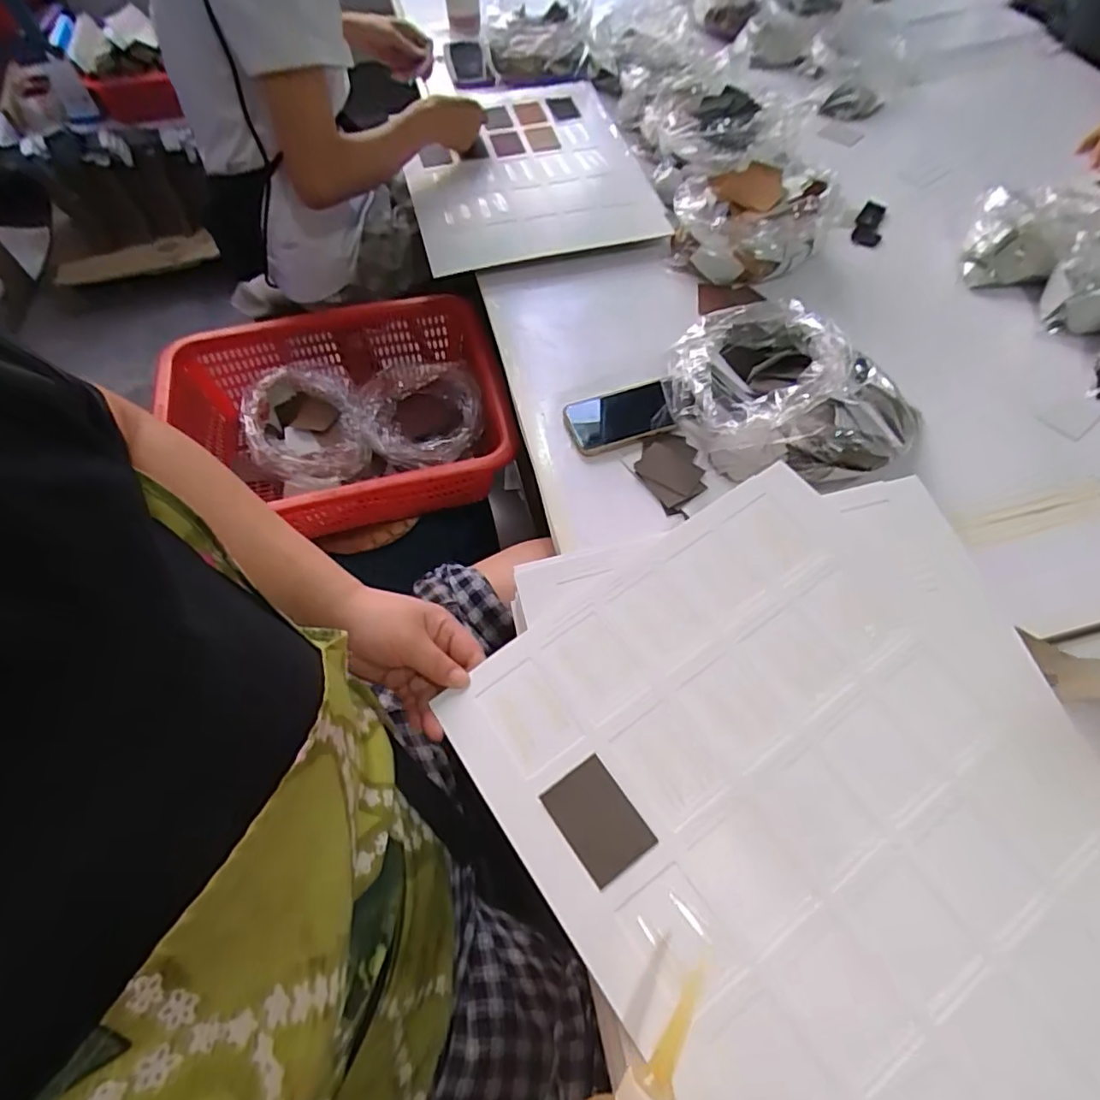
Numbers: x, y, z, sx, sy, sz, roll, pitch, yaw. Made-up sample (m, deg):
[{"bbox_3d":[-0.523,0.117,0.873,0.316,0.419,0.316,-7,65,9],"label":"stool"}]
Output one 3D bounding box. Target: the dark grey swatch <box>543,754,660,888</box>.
[{"bbox_3d":[0.032,0.178,0.390,0.047,0.004,0.067,-35,71,-11],"label":"dark grey swatch"}]

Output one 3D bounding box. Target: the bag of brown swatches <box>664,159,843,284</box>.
[{"bbox_3d":[0.276,-0.455,0.823,0.209,0.099,0.161,-1,59,2],"label":"bag of brown swatches"}]

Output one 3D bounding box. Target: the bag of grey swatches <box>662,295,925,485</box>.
[{"bbox_3d":[0.246,-0.174,0.636,0.233,0.119,0.205,8,60,7],"label":"bag of grey swatches"}]

